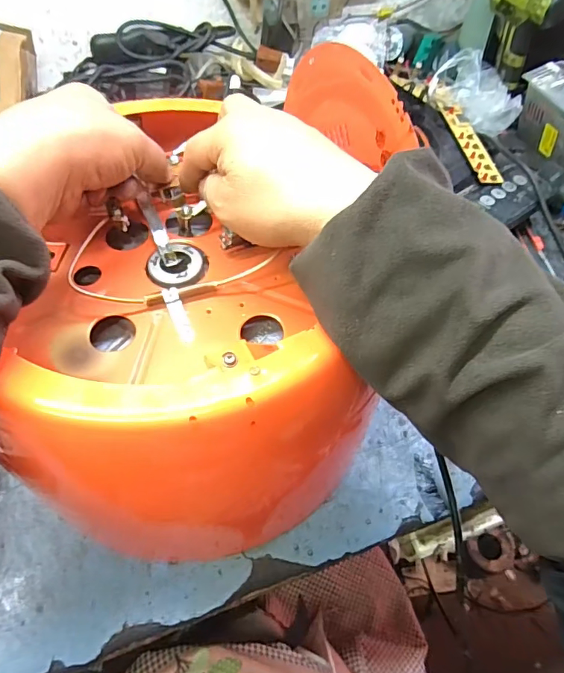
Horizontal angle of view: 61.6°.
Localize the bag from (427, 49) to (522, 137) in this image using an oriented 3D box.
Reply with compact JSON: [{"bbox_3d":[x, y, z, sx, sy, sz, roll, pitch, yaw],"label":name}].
[{"bbox_3d":[0.275,-0.351,0.667,0.128,0.057,0.108,23,56,13],"label":"bag"}]

